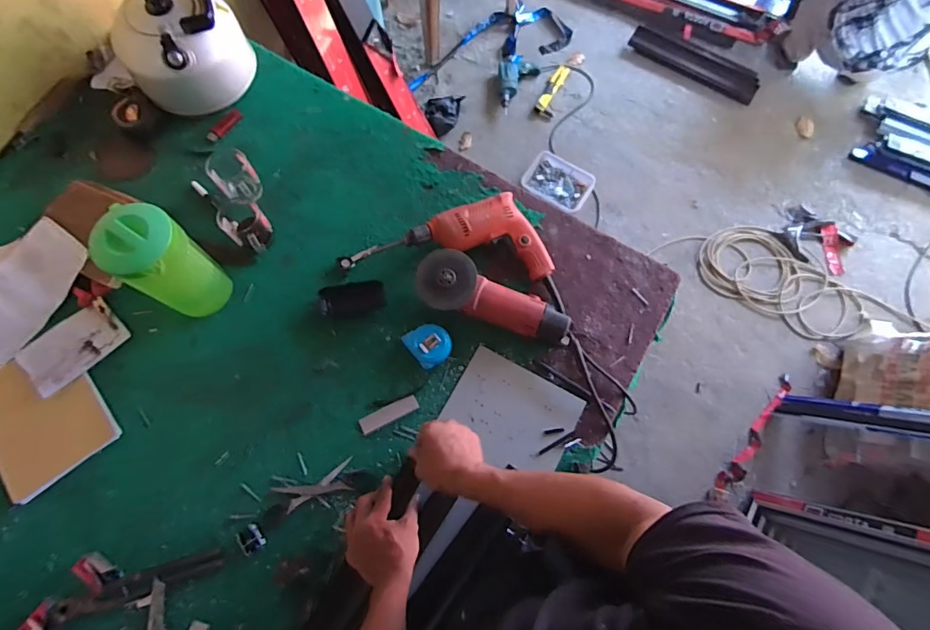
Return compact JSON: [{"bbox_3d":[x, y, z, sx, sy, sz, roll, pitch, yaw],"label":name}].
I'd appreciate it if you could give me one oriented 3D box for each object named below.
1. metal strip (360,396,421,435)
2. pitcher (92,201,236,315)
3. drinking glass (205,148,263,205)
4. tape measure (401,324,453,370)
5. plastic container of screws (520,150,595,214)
[{"bbox_3d":[-0.122,0.161,0.740,0.096,0.005,0.027,-25,75,-10],"label":"metal strip"},{"bbox_3d":[-0.449,-0.074,0.696,0.105,0.199,0.103,0,72,-1],"label":"pitcher"},{"bbox_3d":[-0.406,-0.238,0.818,0.068,0.077,0.085,-36,77,-13],"label":"drinking glass"},{"bbox_3d":[-0.059,0.046,0.759,0.070,0.040,0.072,-39,78,-13],"label":"tape measure"},{"bbox_3d":[0.327,-0.465,1.619,0.232,0.044,0.173,31,74,7],"label":"plastic container of screws"}]

